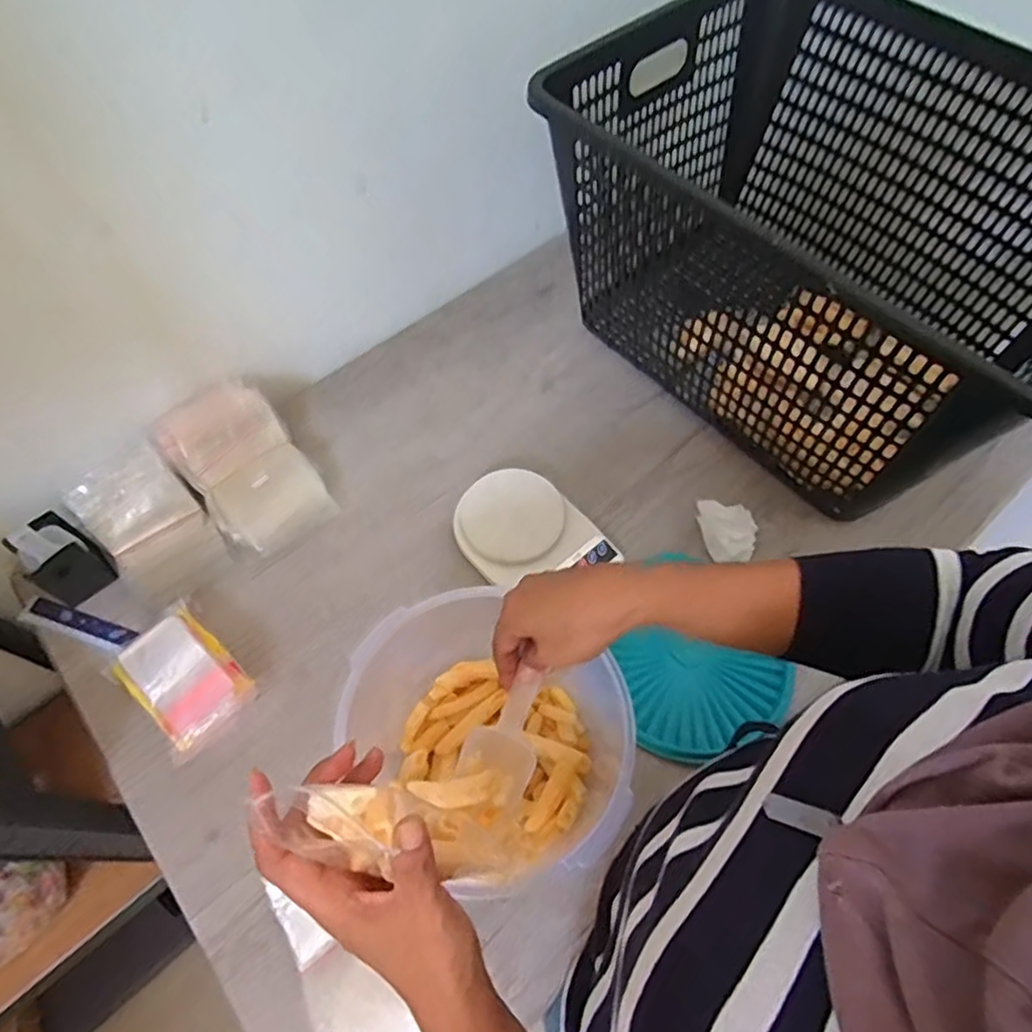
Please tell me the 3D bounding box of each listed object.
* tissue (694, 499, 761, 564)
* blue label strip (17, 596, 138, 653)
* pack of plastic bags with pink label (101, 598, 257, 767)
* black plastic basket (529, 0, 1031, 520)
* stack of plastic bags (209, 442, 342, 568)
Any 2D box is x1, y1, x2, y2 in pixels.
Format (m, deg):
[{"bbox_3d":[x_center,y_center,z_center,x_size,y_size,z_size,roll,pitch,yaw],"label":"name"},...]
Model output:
[{"bbox_3d":[0.236,0.017,0.721,0.066,0.028,0.062,3,62,1],"label":"tissue"},{"bbox_3d":[-0.465,0.115,0.685,0.131,0.011,0.028,16,63,8],"label":"blue label strip"},{"bbox_3d":[-0.323,0.157,0.628,0.146,0.041,0.090,40,69,19],"label":"pack of plastic bags with pink label"},{"bbox_3d":[0.344,-0.301,0.726,0.446,0.308,0.553,-38,68,-18],"label":"black plastic basket"},{"bbox_3d":[-0.270,-0.015,0.717,0.121,0.040,0.102,-33,67,-16],"label":"stack of plastic bags"}]

